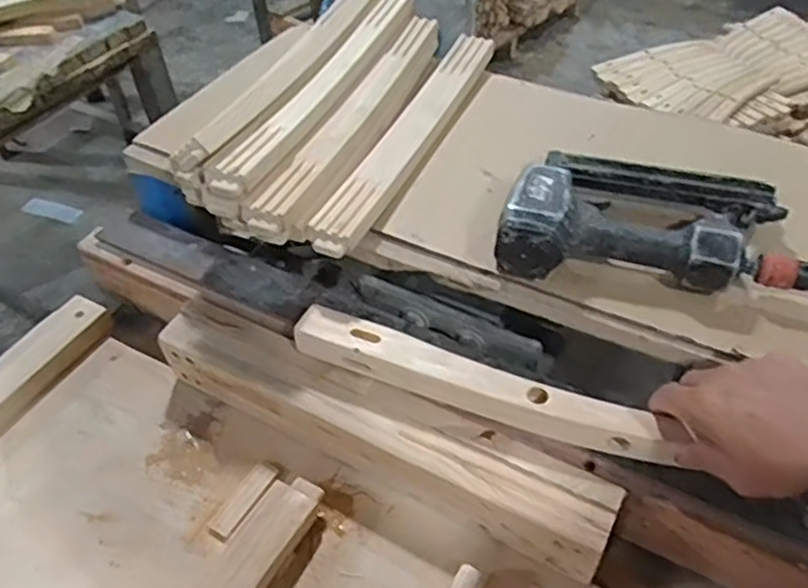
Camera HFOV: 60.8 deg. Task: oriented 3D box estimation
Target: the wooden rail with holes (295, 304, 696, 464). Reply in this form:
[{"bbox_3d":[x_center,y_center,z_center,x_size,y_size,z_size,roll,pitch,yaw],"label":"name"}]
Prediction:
[{"bbox_3d":[0.057,0.075,0.592,0.320,0.029,0.040,17,49,16],"label":"wooden rail with holes"}]

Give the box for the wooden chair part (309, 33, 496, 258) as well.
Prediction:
[{"bbox_3d":[0.011,-0.174,0.735,0.055,0.031,0.390,16,49,16],"label":"wooden chair part"}]

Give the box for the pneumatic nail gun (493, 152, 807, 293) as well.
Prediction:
[{"bbox_3d":[0.235,-0.069,0.610,0.287,0.053,0.154,9,47,10],"label":"pneumatic nail gun"}]

